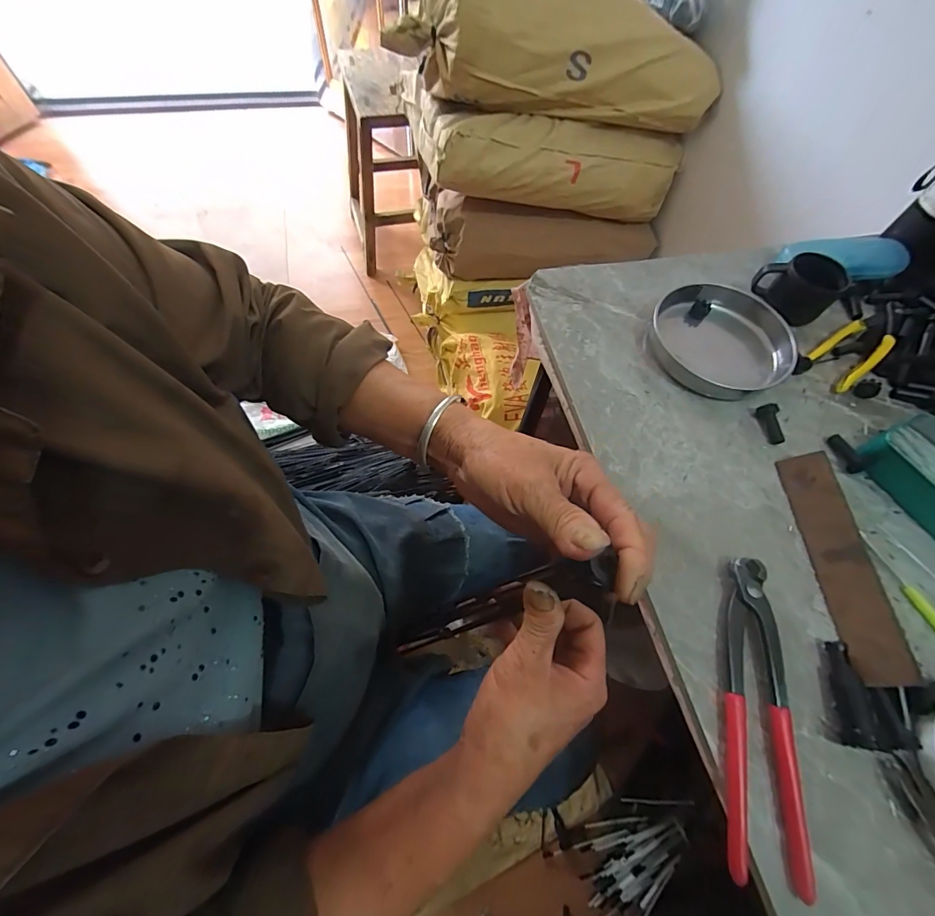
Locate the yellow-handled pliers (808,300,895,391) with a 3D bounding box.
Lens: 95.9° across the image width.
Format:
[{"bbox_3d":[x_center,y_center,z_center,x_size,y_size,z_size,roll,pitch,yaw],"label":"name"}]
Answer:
[{"bbox_3d":[0.426,-0.126,0.457,0.149,0.012,0.051,-34,70,-19],"label":"yellow-handled pliers"}]

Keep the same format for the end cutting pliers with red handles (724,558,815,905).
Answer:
[{"bbox_3d":[0.206,0.172,0.294,0.047,0.016,0.197,13,63,3],"label":"end cutting pliers with red handles"}]

